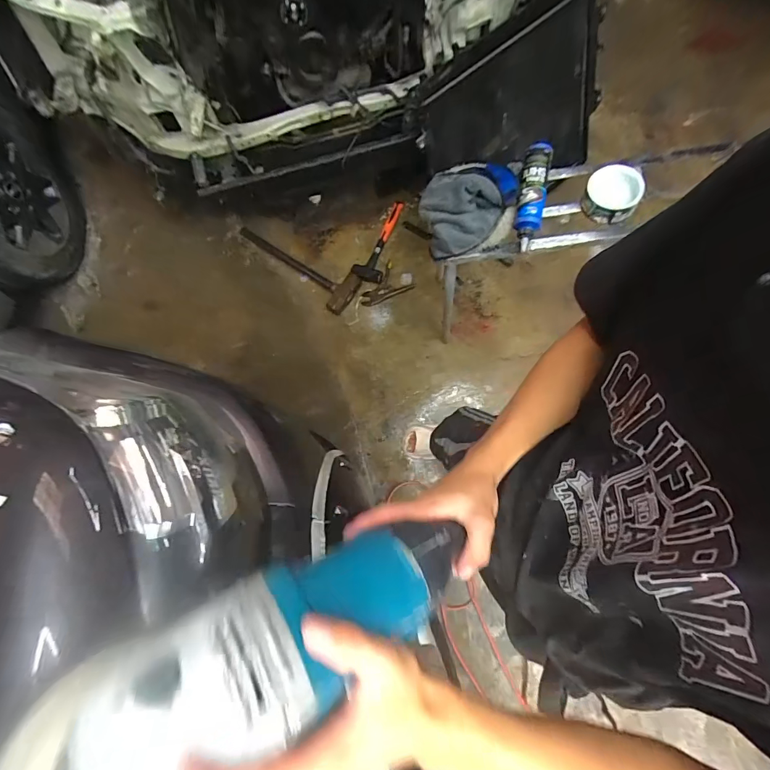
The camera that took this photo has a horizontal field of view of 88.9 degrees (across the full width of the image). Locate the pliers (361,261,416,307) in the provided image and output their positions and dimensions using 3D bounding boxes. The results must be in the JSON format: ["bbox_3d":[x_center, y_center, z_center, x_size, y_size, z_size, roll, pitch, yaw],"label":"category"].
[{"bbox_3d":[0.003,-0.370,1.519,0.137,0.031,0.201,41,84,11],"label":"pliers"}]

